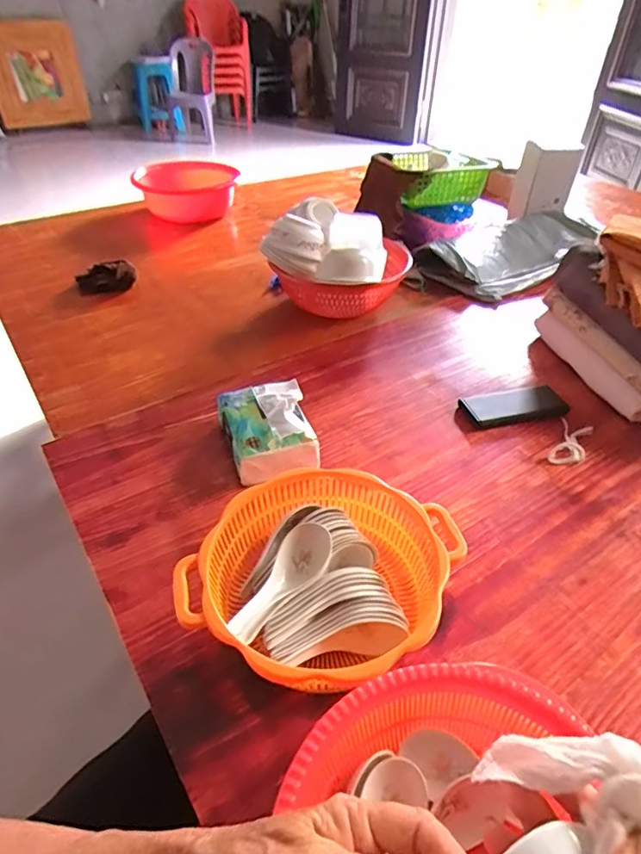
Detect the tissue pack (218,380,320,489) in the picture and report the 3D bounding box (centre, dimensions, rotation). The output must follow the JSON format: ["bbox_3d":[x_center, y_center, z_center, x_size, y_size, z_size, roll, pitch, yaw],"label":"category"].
[{"bbox_3d":[-0.067,0.007,0.669,0.109,0.064,0.144,-12,42,-14],"label":"tissue pack"}]

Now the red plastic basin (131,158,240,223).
[{"bbox_3d":[-0.368,-0.655,1.422,0.255,0.094,0.272,0,40,0],"label":"red plastic basin"}]

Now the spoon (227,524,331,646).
[{"bbox_3d":[-0.038,0.136,0.468,0.044,0.025,0.122,31,49,31],"label":"spoon"}]

